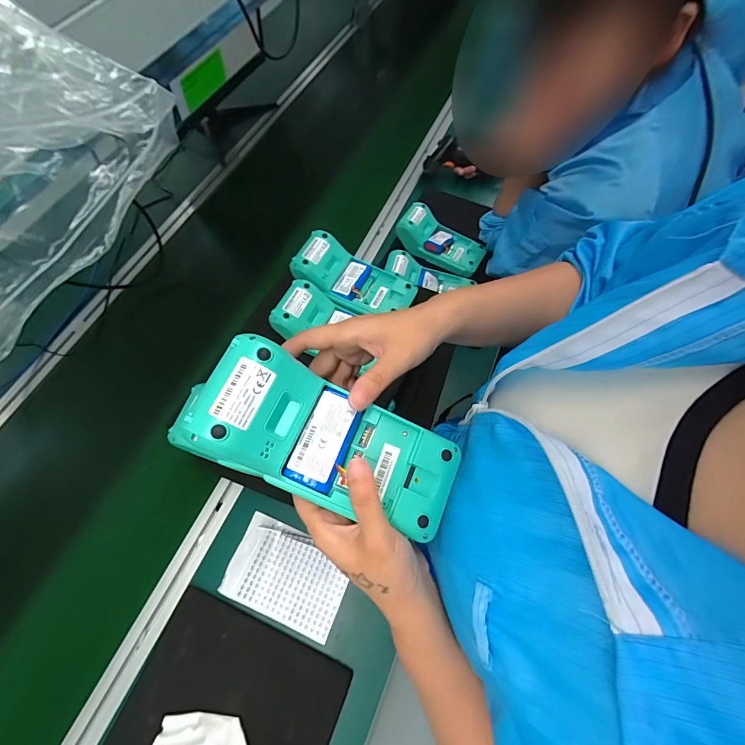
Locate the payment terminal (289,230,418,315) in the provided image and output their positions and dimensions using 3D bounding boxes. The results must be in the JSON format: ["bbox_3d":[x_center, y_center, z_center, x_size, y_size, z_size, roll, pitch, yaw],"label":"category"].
[{"bbox_3d":[-0.026,-0.138,0.535,0.178,0.045,0.079,22,61,-6],"label":"payment terminal"}]

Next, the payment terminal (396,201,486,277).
[{"bbox_3d":[0.133,-0.257,0.729,0.175,0.053,0.084,29,63,-4],"label":"payment terminal"}]

